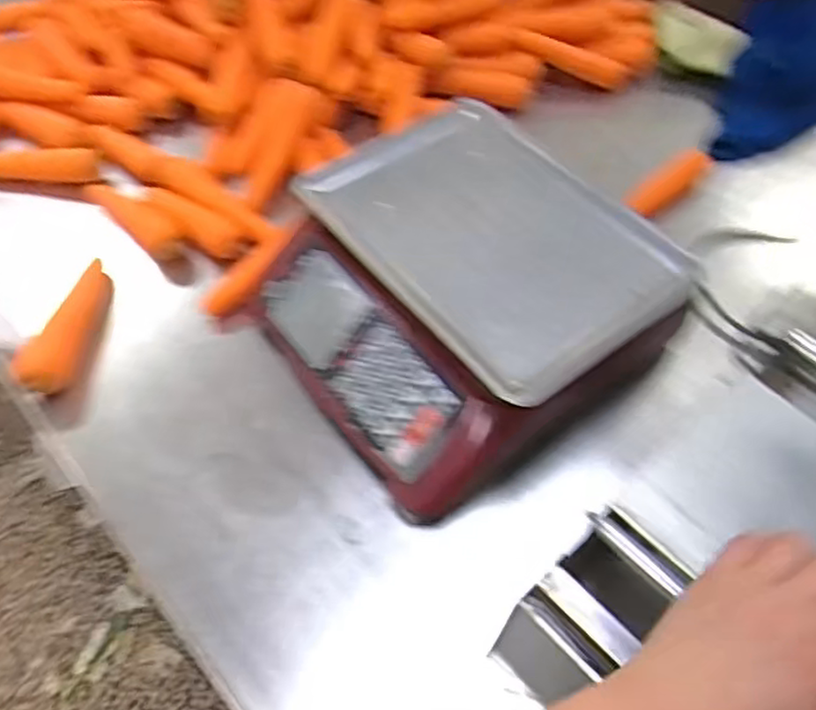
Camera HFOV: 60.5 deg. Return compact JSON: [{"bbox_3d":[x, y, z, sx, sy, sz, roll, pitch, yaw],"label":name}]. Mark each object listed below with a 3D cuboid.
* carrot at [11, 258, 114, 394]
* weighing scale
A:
[{"bbox_3d":[-0.355,-0.034,0.742,0.050,0.043,0.171,14,58,12],"label":"carrot"},{"bbox_3d":[0.045,-0.071,0.699,0.338,0.110,0.340,-30,60,-17],"label":"weighing scale"}]

